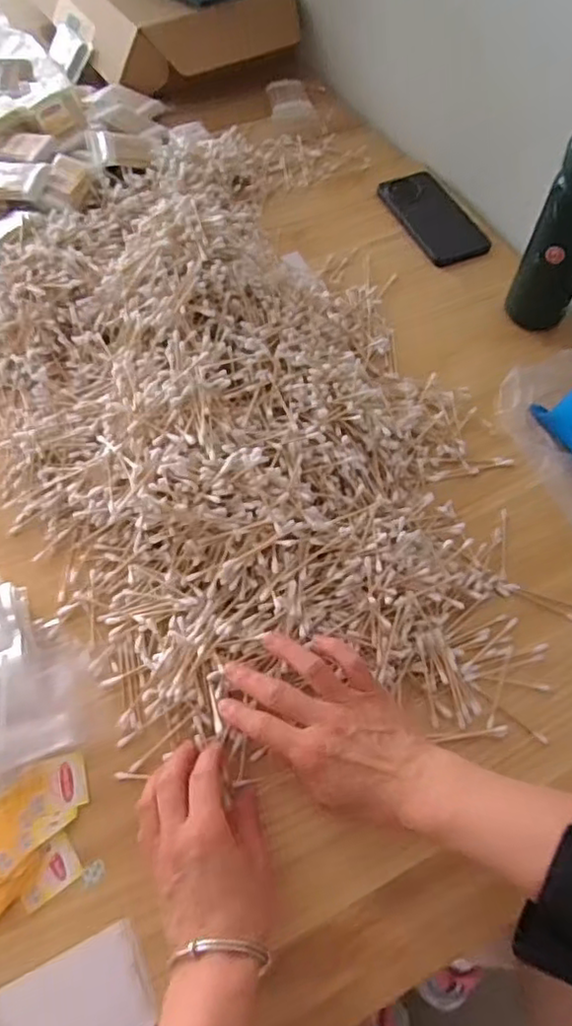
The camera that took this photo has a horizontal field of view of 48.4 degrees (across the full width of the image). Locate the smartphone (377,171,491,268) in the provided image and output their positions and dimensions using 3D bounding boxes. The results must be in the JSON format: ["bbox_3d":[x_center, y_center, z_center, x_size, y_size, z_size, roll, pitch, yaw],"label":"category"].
[{"bbox_3d":[0.172,-0.347,0.744,0.070,0.007,0.147,-27,68,-3],"label":"smartphone"}]

